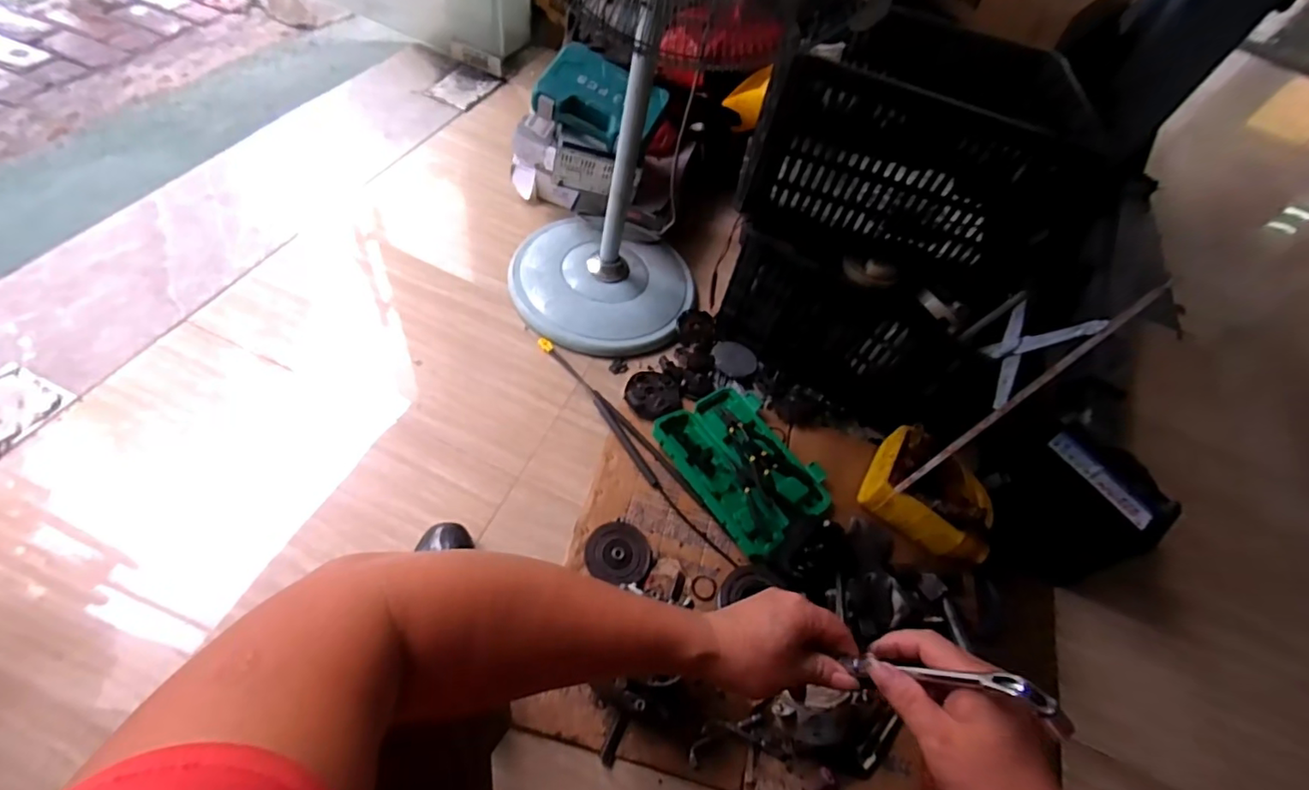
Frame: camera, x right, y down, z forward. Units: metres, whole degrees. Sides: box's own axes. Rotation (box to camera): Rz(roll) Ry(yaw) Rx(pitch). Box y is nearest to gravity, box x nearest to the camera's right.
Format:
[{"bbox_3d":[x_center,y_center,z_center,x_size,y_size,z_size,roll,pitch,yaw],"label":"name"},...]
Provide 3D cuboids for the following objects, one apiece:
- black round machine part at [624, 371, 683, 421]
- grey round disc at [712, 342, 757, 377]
[{"bbox_3d":[-0.001,-0.003,1.082,0.103,0.025,0.116,33,57,18],"label":"black round machine part"},{"bbox_3d":[0.163,-0.075,1.165,0.094,0.018,0.088,3,53,-4],"label":"grey round disc"}]

